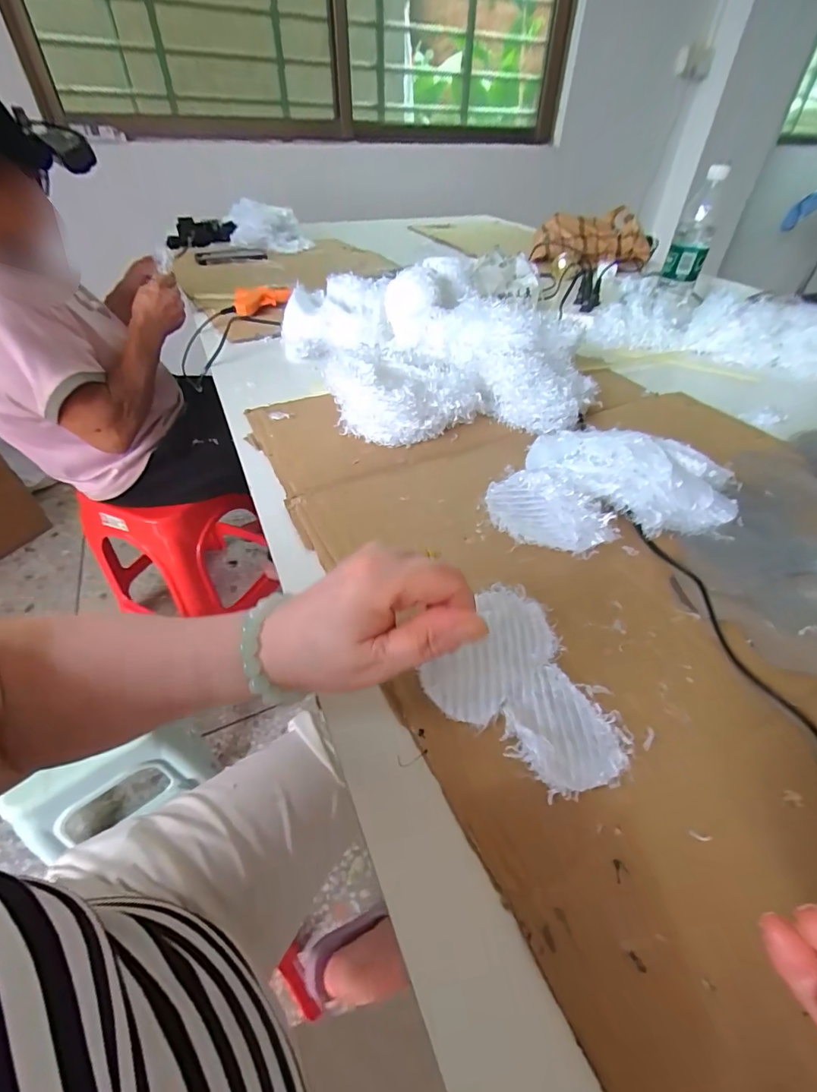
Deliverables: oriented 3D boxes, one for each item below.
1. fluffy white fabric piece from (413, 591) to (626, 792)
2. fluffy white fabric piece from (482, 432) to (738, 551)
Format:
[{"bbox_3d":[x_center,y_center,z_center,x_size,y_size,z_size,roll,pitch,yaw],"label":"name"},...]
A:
[{"bbox_3d":[0.077,0.085,0.280,0.120,0.021,0.096,33,52,29],"label":"fluffy white fabric piece"},{"bbox_3d":[0.184,-0.061,0.409,0.227,0.053,0.130,-12,45,-13],"label":"fluffy white fabric piece"}]

